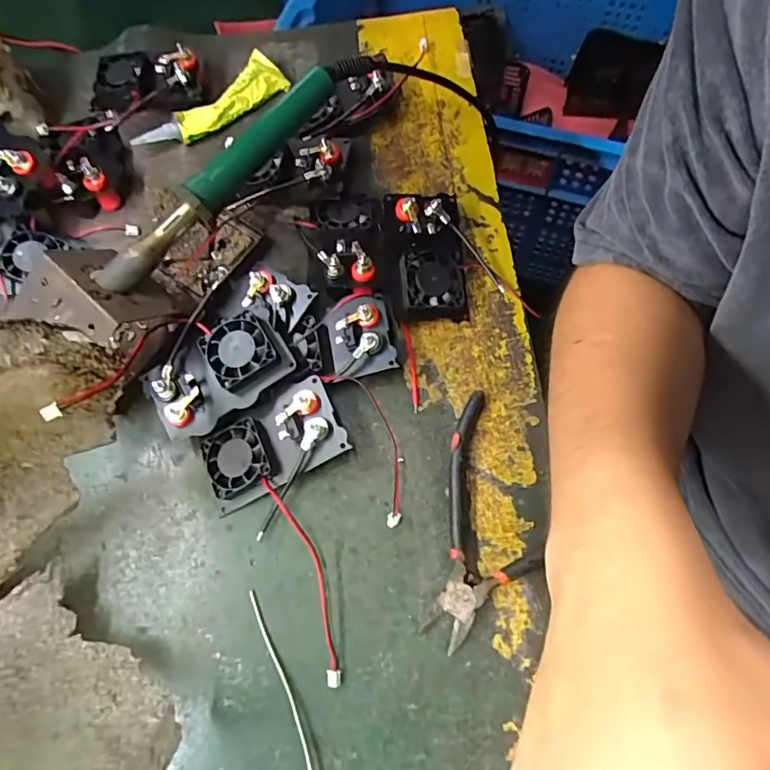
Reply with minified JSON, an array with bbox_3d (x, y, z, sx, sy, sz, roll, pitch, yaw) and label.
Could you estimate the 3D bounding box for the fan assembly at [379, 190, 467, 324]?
[{"bbox_3d":[0.027,-0.093,0.367,0.052,0.034,0.091,-6,71,0],"label":"fan assembly"}]

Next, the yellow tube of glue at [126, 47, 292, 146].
[{"bbox_3d":[-0.140,-0.224,0.426,0.129,0.021,0.027,-36,74,-9],"label":"yellow tube of glue"}]

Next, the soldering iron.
[{"bbox_3d":[-0.100,-0.128,0.326,0.022,0.026,0.191,38,77,14],"label":"soldering iron"}]

